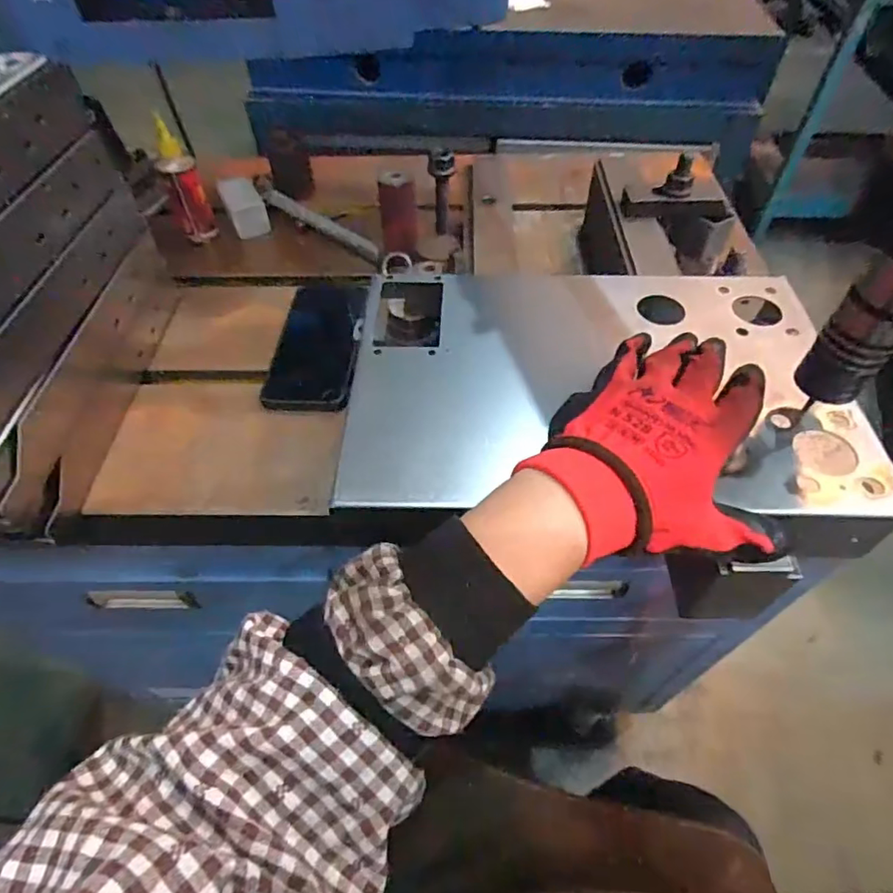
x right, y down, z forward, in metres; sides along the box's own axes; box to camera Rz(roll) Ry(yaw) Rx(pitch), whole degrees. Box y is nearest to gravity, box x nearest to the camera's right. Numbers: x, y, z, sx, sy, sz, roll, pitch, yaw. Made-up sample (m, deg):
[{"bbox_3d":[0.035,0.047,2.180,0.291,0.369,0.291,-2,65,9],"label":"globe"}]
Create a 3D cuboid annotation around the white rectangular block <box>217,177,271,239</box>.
[{"bbox_3d":[-0.252,-0.300,0.683,0.044,0.041,0.077,-22,56,-16],"label":"white rectangular block"}]

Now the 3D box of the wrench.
[{"bbox_3d":[-0.147,-0.267,0.661,0.293,0.033,0.029,37,61,25],"label":"wrench"}]

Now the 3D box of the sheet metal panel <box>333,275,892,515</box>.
[{"bbox_3d":[0.092,-0.047,0.346,0.295,0.011,0.198,0,52,3],"label":"sheet metal panel"}]

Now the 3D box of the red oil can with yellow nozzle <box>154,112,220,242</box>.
[{"bbox_3d":[-0.304,-0.304,0.636,0.037,0.129,0.031,-17,55,-12],"label":"red oil can with yellow nozzle"}]

